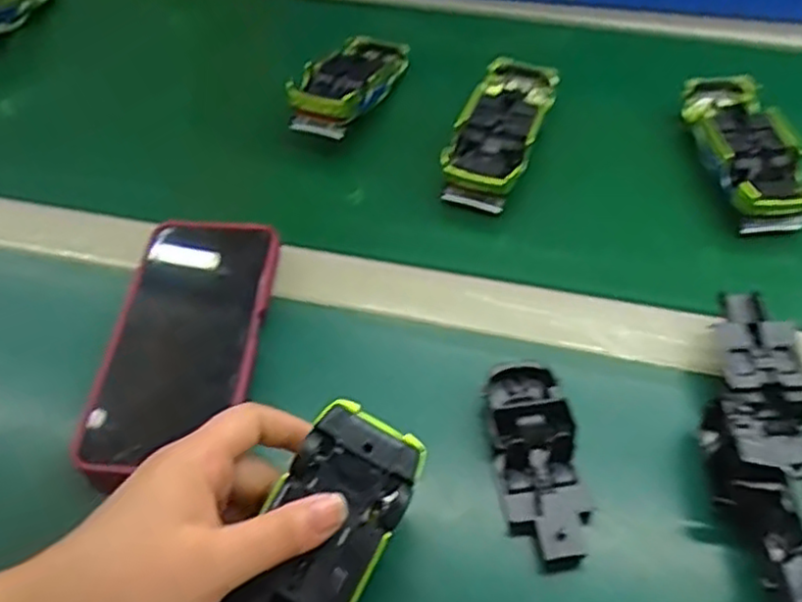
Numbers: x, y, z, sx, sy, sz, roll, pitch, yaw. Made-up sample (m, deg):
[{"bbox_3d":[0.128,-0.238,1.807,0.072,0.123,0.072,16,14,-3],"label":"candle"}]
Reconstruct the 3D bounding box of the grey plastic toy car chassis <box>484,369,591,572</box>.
[{"bbox_3d":[0.069,0.080,0.352,0.040,0.017,0.100,-5,53,-4],"label":"grey plastic toy car chassis"}]

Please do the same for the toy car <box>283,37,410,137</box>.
[{"bbox_3d":[-0.038,-0.168,0.528,0.054,0.036,0.136,16,45,15],"label":"toy car"}]

